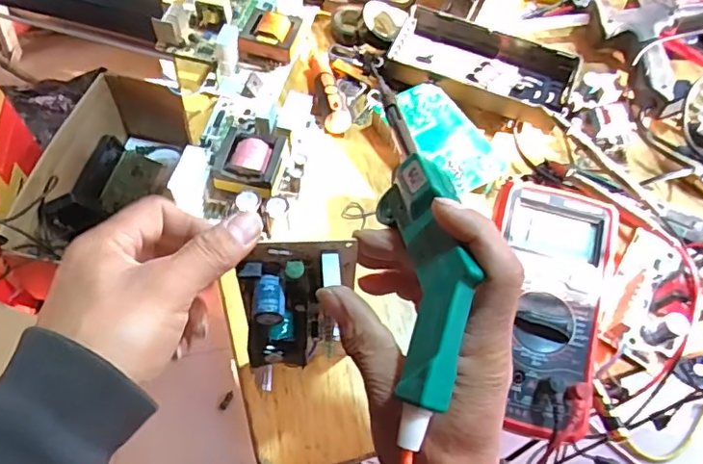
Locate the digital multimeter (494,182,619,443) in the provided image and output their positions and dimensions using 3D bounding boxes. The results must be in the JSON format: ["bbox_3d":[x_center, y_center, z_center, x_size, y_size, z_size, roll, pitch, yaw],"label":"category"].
[{"bbox_3d":[0.140,0.053,0.398,0.087,0.038,0.180,13,59,4],"label":"digital multimeter"}]

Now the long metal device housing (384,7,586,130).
[{"bbox_3d":[0.134,-0.167,0.559,0.178,0.037,0.095,21,60,9],"label":"long metal device housing"}]

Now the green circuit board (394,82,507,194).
[{"bbox_3d":[0.089,-0.089,0.513,0.069,0.014,0.119,-34,67,-18],"label":"green circuit board"}]

